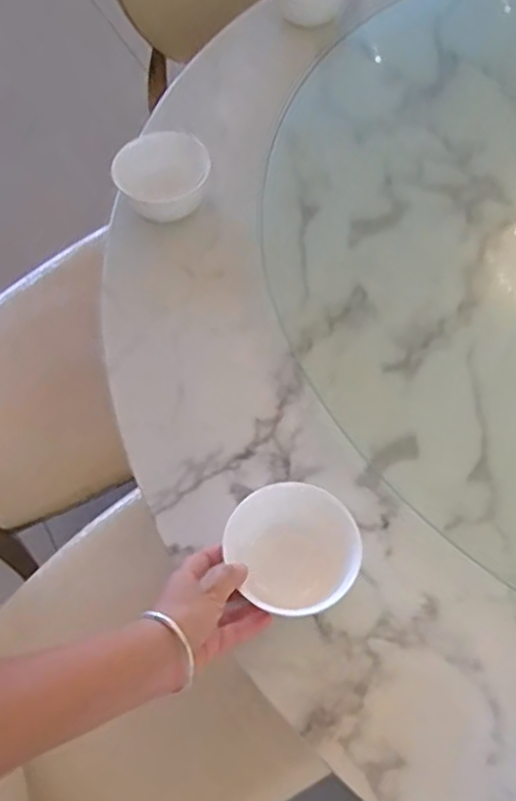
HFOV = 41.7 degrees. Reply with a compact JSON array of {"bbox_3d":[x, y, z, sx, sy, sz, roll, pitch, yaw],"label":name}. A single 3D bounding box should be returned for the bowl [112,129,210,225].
[{"bbox_3d":[-0.111,-0.263,0.804,0.106,0.068,0.100,-1,61,1],"label":"bowl"}]

